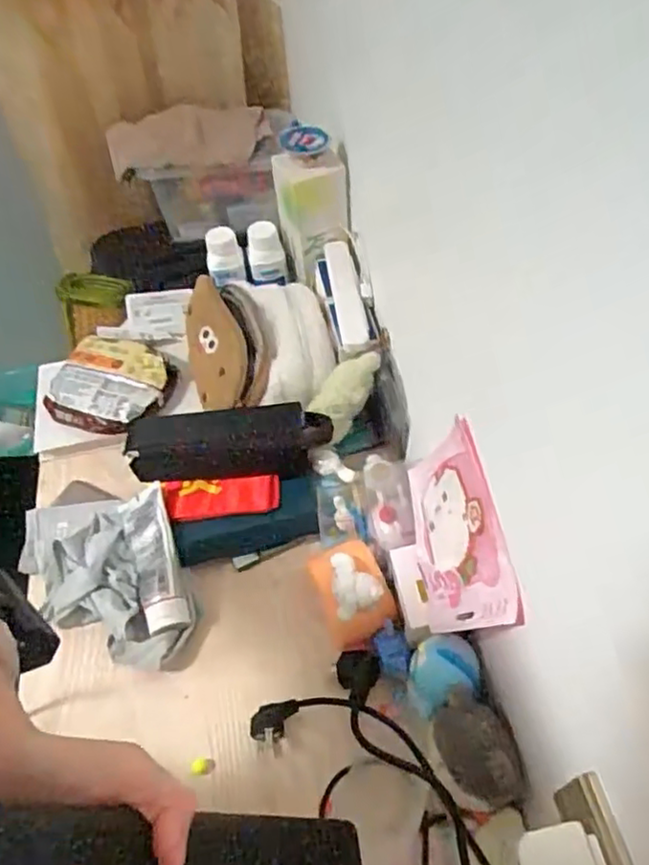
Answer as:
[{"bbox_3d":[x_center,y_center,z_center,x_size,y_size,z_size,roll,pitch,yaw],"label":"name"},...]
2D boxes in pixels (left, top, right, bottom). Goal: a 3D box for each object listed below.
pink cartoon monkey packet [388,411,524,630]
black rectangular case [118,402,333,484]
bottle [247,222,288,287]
[{"bbox_3d":[0.102,0.095,0.560,0.016,0.184,0.160,5,65,-17],"label":"pink cartoon monkey packet"},{"bbox_3d":[-0.112,0.010,0.721,0.239,0.049,0.071,-3,53,2],"label":"black rectangular case"},{"bbox_3d":[-0.081,-0.246,0.885,0.049,0.075,0.048,-10,53,-3],"label":"bottle"}]

